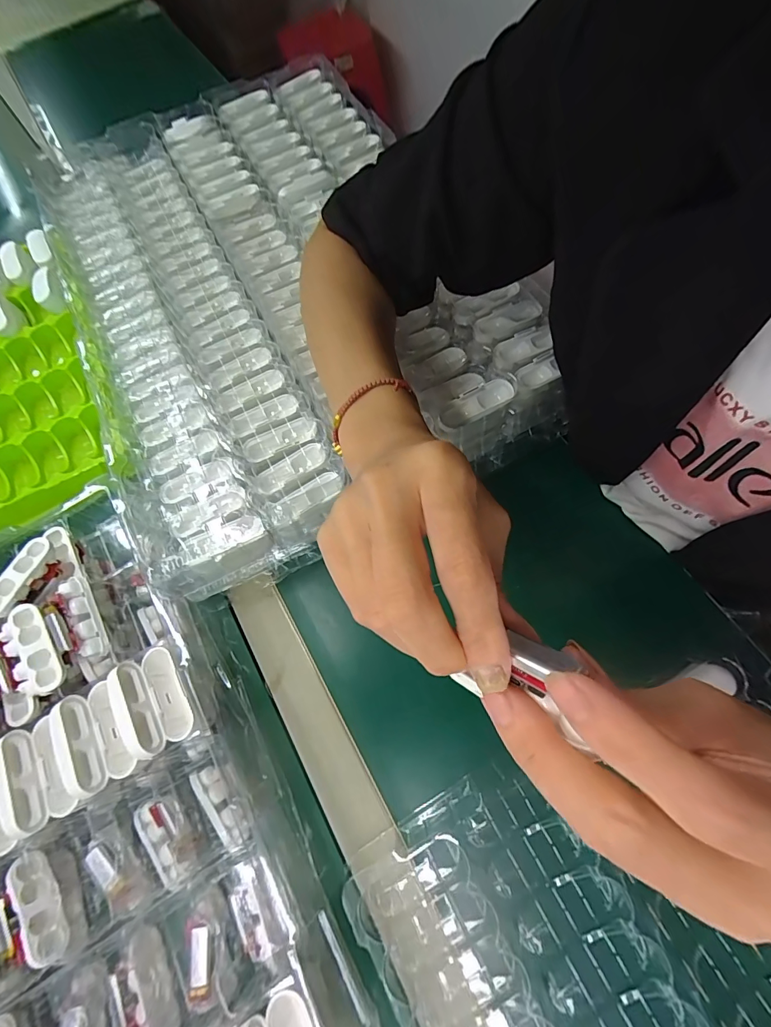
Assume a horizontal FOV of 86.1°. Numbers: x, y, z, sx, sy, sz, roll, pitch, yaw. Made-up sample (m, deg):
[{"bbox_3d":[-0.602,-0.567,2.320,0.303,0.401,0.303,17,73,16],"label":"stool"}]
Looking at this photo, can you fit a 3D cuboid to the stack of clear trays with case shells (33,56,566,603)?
[{"bbox_3d":[-0.127,-0.254,0.436,0.391,0.062,0.613,-26,67,-8],"label":"stack of clear trays with case shells"}]

